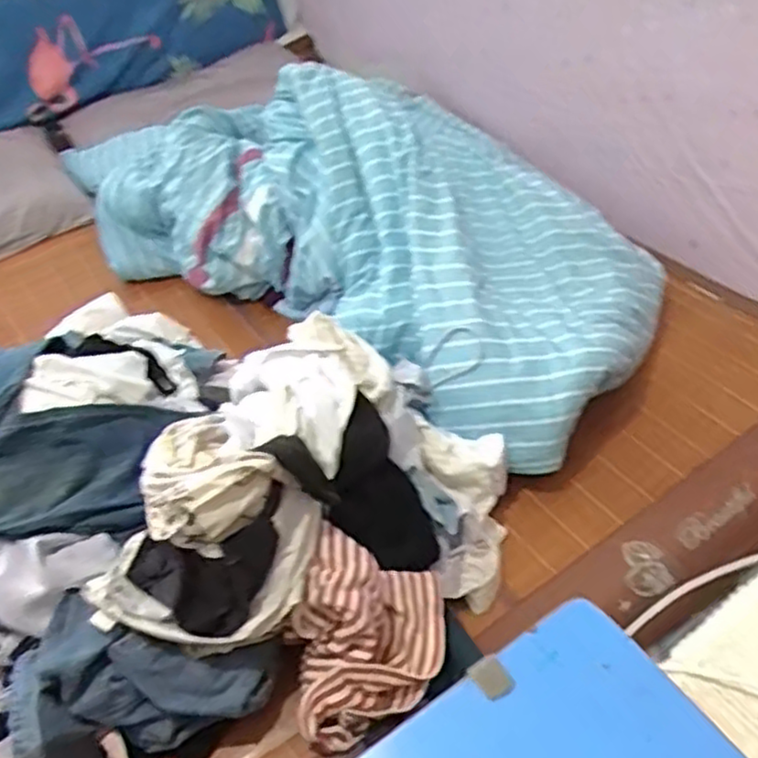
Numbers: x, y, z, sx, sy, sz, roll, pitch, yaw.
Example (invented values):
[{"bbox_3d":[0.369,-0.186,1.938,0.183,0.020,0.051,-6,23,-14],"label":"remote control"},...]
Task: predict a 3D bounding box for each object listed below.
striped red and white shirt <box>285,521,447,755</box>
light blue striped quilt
[{"bbox_3d":[-0.025,0.304,0.866,0.165,0.138,0.226,23,52,25],"label":"striped red and white shirt"},{"bbox_3d":[-0.103,-0.409,1.446,1.383,0.322,0.700,26,53,28],"label":"light blue striped quilt"}]

